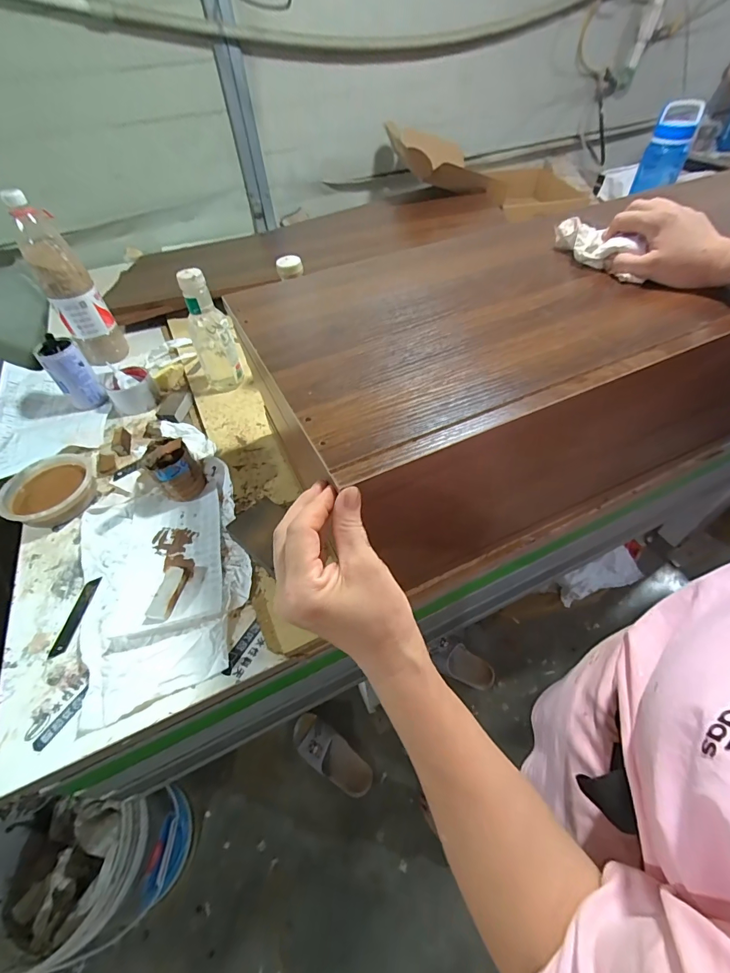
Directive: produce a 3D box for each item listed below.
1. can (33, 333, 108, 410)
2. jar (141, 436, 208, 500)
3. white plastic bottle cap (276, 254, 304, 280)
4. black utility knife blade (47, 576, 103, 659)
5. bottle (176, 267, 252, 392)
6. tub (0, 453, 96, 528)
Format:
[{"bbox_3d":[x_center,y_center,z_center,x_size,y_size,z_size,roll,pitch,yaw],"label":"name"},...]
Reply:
[{"bbox_3d":[-0.546,-0.210,0.750,0.068,0.111,0.070,-37,57,-23],"label":"can"},{"bbox_3d":[-0.283,-0.028,0.595,0.061,0.073,0.067,-2,50,3],"label":"jar"},{"bbox_3d":[-0.120,-0.349,0.636,0.040,0.024,0.033,-12,50,-5],"label":"white plastic bottle cap"},{"bbox_3d":[-0.359,0.160,0.499,0.019,0.004,0.101,0,49,3],"label":"black utility knife blade"},{"bbox_3d":[-0.276,-0.275,0.712,0.073,0.204,0.081,-24,52,-15],"label":"bottle"},{"bbox_3d":[-0.479,0.011,0.607,0.118,0.038,0.112,-2,50,3],"label":"tub"}]

